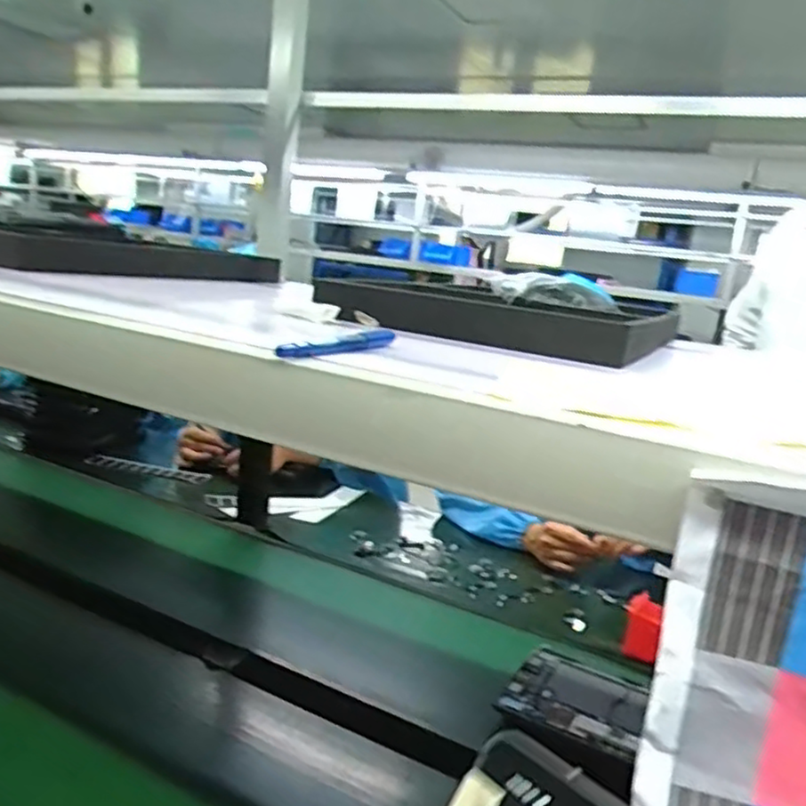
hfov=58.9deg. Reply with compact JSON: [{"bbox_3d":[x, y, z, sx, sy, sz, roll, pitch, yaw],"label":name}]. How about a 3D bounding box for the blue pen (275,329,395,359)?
[{"bbox_3d":[-0.039,-0.040,0.477,0.014,0.009,0.147,12,13,23],"label":"blue pen"}]

